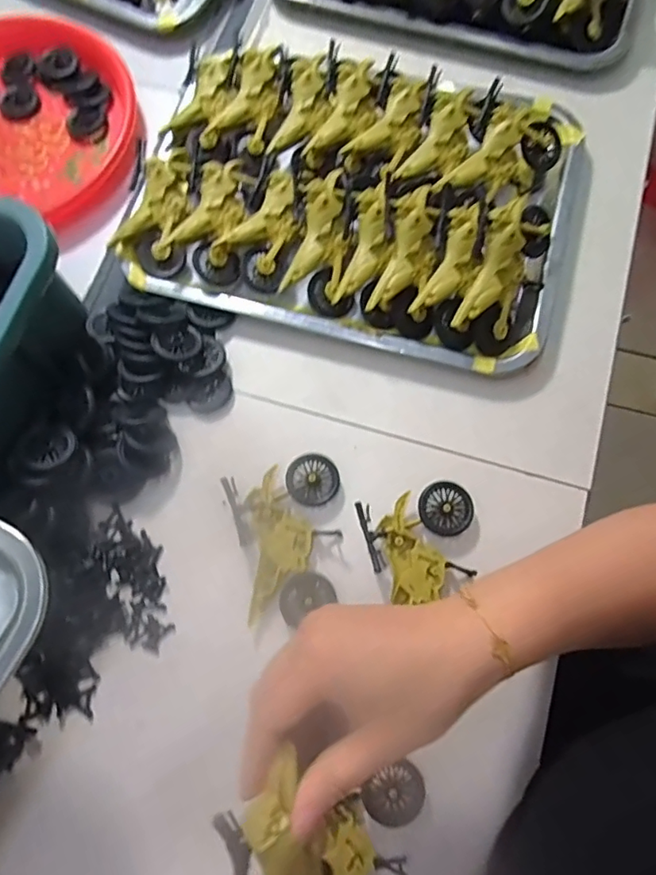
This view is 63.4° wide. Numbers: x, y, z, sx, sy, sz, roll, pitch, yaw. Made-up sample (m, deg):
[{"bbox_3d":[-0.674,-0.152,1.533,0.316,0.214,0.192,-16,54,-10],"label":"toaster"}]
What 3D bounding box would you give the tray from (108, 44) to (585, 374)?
[{"bbox_3d":[0.024,-0.204,0.427,0.353,0.048,0.251,14,75,7],"label":"tray"}]

